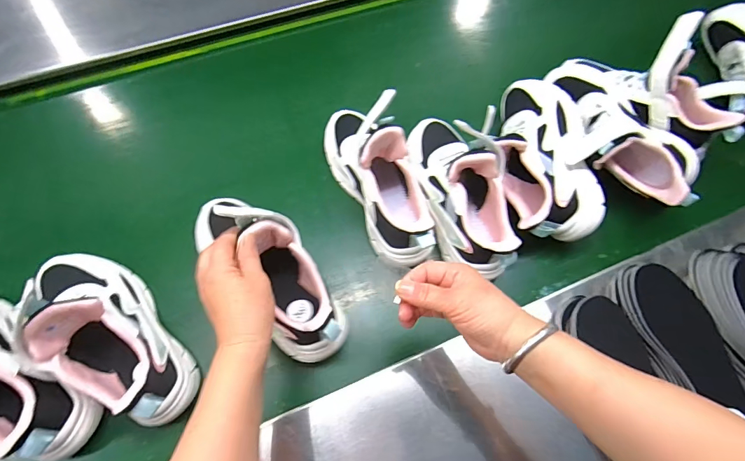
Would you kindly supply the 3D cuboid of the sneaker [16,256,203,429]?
[{"bbox_3d":[-0.290,0.106,0.428,0.081,0.147,0.218,-38,76,-14],"label":"sneaker"}]

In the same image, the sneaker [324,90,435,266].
[{"bbox_3d":[0.016,-0.076,0.497,0.095,0.150,0.229,-26,73,-11],"label":"sneaker"}]

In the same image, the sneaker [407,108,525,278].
[{"bbox_3d":[0.111,-0.062,0.489,0.082,0.109,0.225,-7,71,-4],"label":"sneaker"}]

